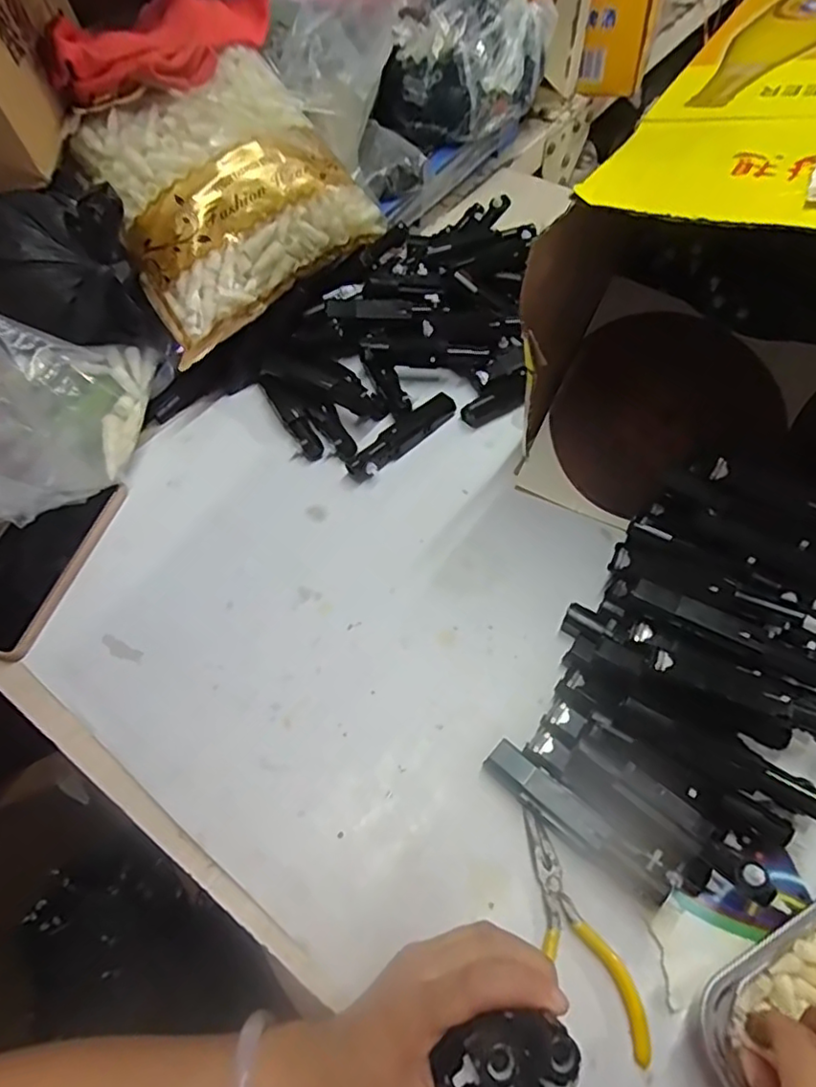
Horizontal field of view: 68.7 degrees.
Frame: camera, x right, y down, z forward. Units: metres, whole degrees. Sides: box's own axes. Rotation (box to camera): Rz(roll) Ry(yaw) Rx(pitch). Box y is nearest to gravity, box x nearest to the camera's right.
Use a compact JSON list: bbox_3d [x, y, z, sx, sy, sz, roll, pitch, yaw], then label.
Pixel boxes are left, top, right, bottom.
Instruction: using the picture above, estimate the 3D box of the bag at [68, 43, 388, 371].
[{"bbox_3d":[-0.162,-0.306,0.523,0.217,0.130,0.170,-38,64,-19],"label":"bag"}]

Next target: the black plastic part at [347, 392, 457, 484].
[{"bbox_3d":[-0.004,-0.098,0.536,0.119,0.019,0.025,-41,64,-19],"label":"black plastic part"}]

